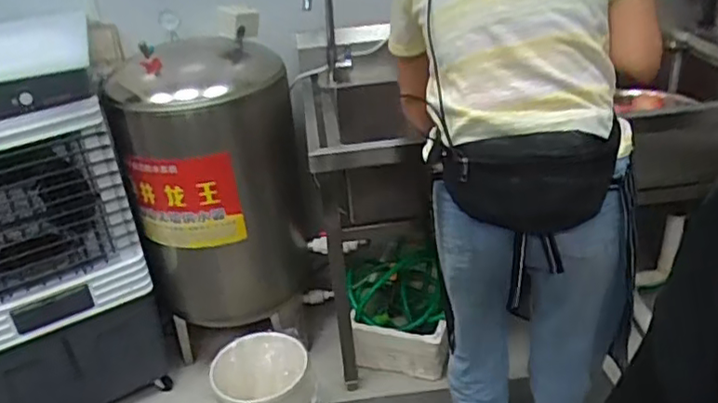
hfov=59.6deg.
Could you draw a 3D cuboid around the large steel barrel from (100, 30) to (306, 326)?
[{"bbox_3d":[-0.377,-0.040,1.711,0.442,0.734,0.359,-5,29,-1],"label":"large steel barrel"}]

